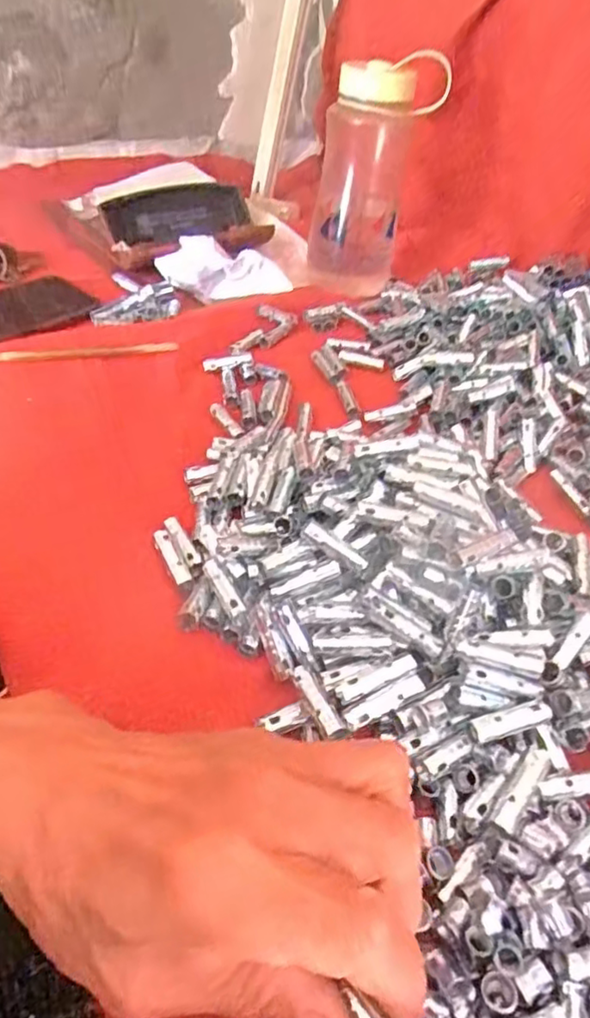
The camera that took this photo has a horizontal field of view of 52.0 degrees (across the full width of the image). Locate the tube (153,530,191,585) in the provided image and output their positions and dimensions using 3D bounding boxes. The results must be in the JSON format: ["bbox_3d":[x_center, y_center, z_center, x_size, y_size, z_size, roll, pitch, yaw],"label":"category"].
[{"bbox_3d":[-0.068,0.026,0.331,0.008,0.005,0.037,-19,49,-24],"label":"tube"}]

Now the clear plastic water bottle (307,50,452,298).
[{"bbox_3d":[0.077,-0.322,0.601,0.100,0.205,0.100,16,25,8],"label":"clear plastic water bottle"}]

